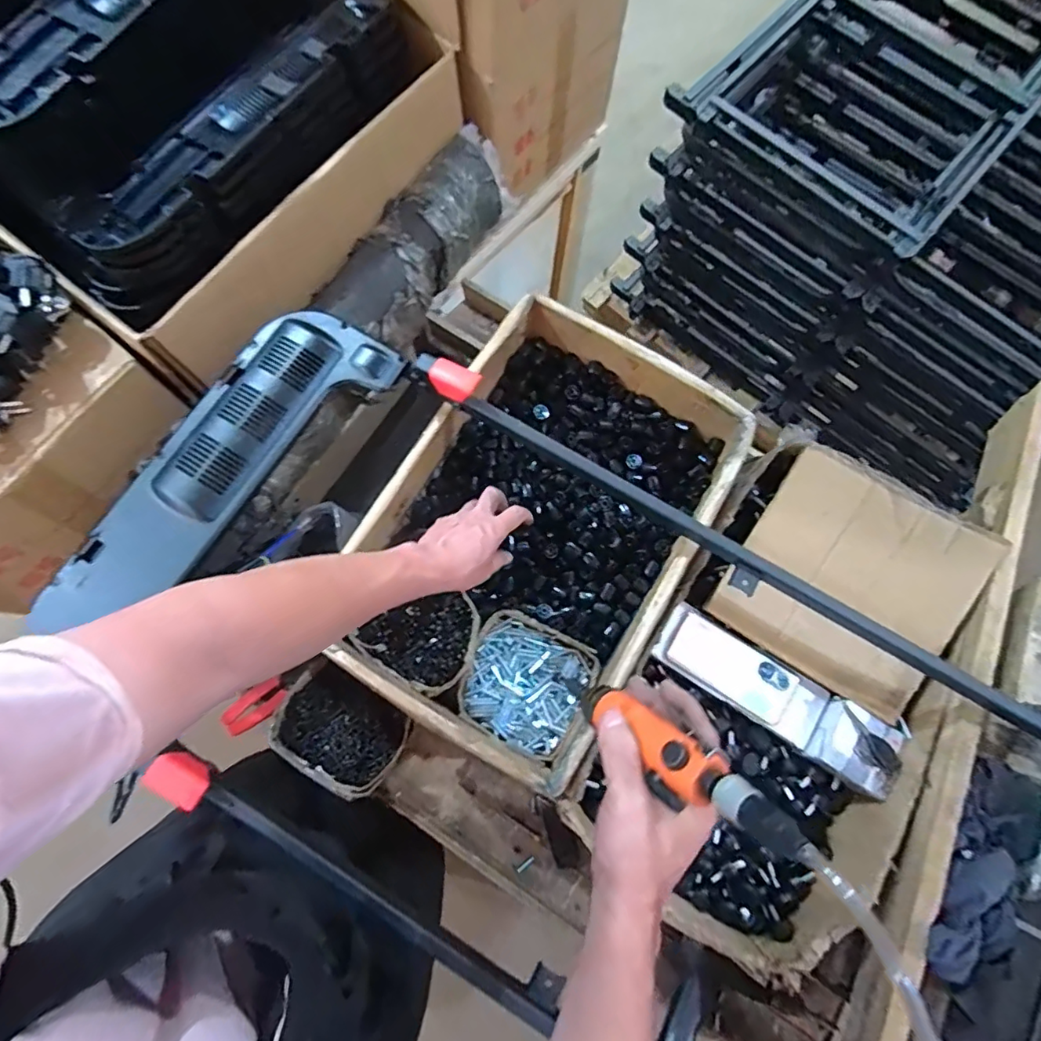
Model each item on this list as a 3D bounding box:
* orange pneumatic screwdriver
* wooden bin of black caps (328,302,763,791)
[{"bbox_3d":[0.110,0.174,0.389,0.043,0.202,0.033,-49,117,-12],"label":"orange pneumatic screwdriver"},{"bbox_3d":[0.034,0.017,0.700,0.365,0.124,0.516,29,77,6],"label":"wooden bin of black caps"}]

